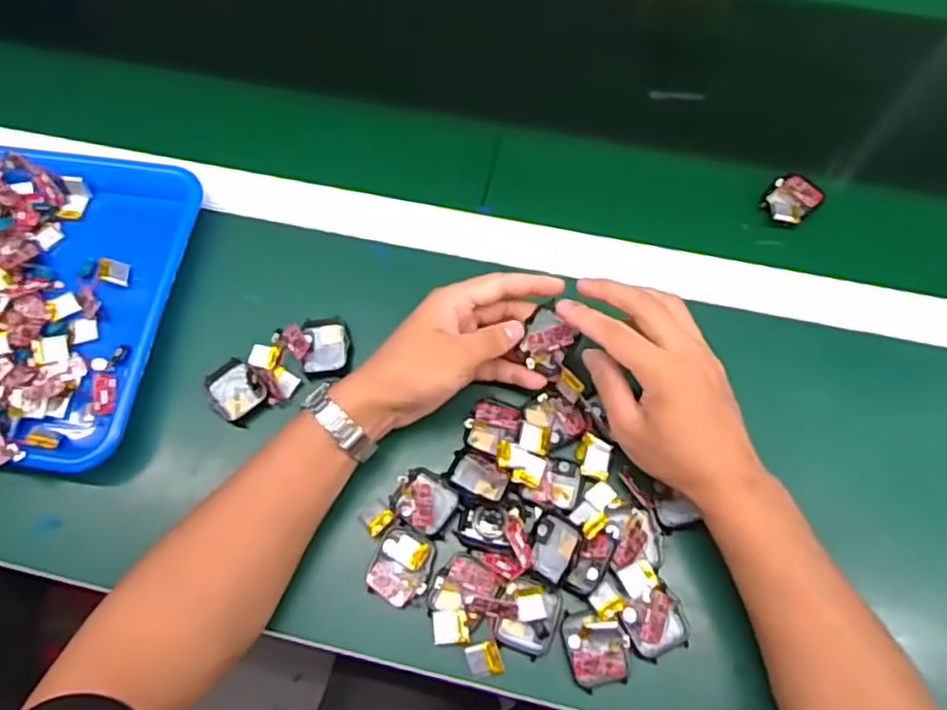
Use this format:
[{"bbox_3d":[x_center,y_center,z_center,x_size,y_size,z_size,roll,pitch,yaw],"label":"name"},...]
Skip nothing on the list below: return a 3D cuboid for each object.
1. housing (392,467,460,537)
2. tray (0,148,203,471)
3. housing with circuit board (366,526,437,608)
[{"bbox_3d":[-0.034,0.101,0.460,0.043,0.010,0.038,31,72,13],"label":"housing"},{"bbox_3d":[-0.401,-0.054,0.518,0.337,0.045,0.264,8,69,5],"label":"tray"},{"bbox_3d":[-0.048,0.141,0.446,0.039,0.008,0.047,20,70,9],"label":"housing with circuit board"}]

